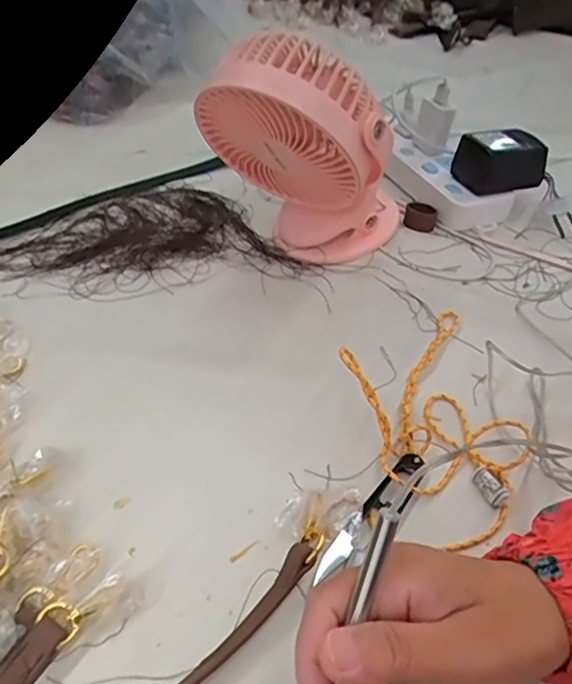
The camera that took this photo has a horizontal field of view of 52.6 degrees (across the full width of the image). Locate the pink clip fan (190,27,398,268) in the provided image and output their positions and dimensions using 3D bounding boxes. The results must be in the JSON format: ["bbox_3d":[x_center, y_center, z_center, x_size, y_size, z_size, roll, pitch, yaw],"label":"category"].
[{"bbox_3d":[0.014,-0.146,0.461,0.151,0.187,0.115,5,47,7],"label":"pink clip fan"}]

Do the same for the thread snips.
[{"bbox_3d":[0.052,0.105,0.346,0.020,0.014,0.097,31,53,27],"label":"thread snips"}]

